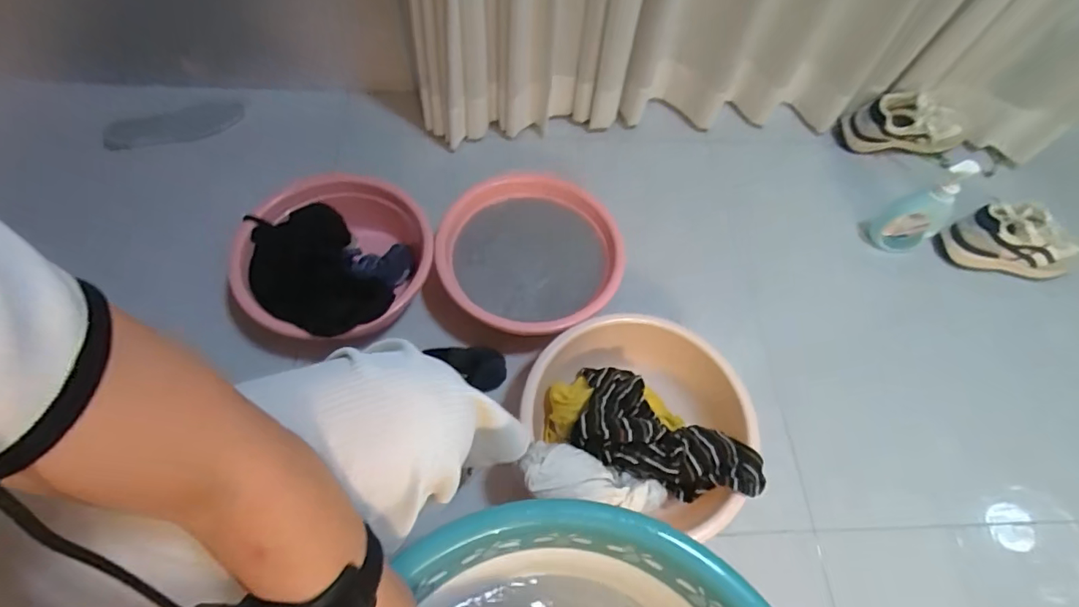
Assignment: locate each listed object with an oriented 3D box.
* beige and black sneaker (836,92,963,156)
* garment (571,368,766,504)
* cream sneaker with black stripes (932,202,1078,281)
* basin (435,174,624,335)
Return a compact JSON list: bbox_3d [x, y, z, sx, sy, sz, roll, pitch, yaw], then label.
[{"bbox_3d":[0.810,-0.397,1.128,0.266,0.101,0.090,0,63,-4],"label":"beige and black sneaker"},{"bbox_3d":[0.182,0.186,0.726,0.259,0.073,0.143,20,63,7],"label":"garment"},{"bbox_3d":[0.922,-0.127,1.006,0.223,0.116,0.097,10,63,2],"label":"cream sneaker with black stripes"},{"bbox_3d":[-0.014,-0.068,0.872,0.265,0.114,0.285,2,63,-3],"label":"basin"}]

